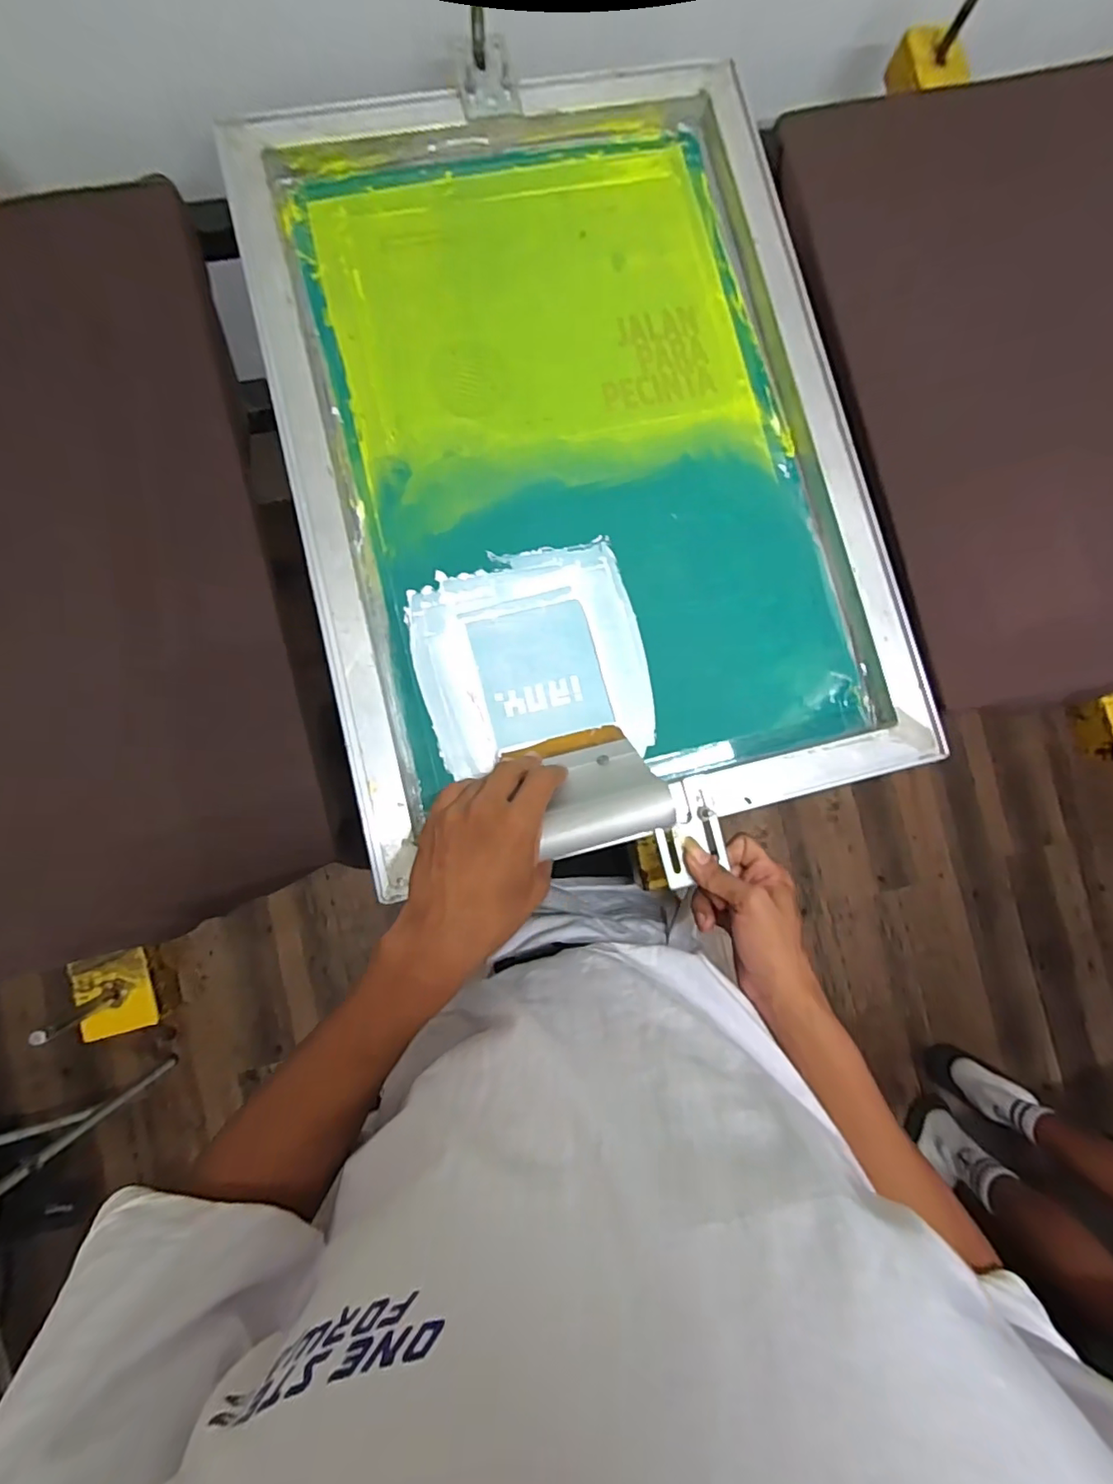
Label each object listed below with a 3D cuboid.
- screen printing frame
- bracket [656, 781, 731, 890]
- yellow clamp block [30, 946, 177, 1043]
[{"bbox_3d":[0.017,-0.261,0.487,0.466,0.040,0.655,-13,85,-7],"label":"screen printing frame"},{"bbox_3d":[0.104,0.071,0.442,0.050,0.007,0.078,-13,85,-7],"label":"bracket"},{"bbox_3d":[-0.356,0.204,0.441,0.060,0.100,0.070,-22,89,-6],"label":"yellow clamp block"}]

